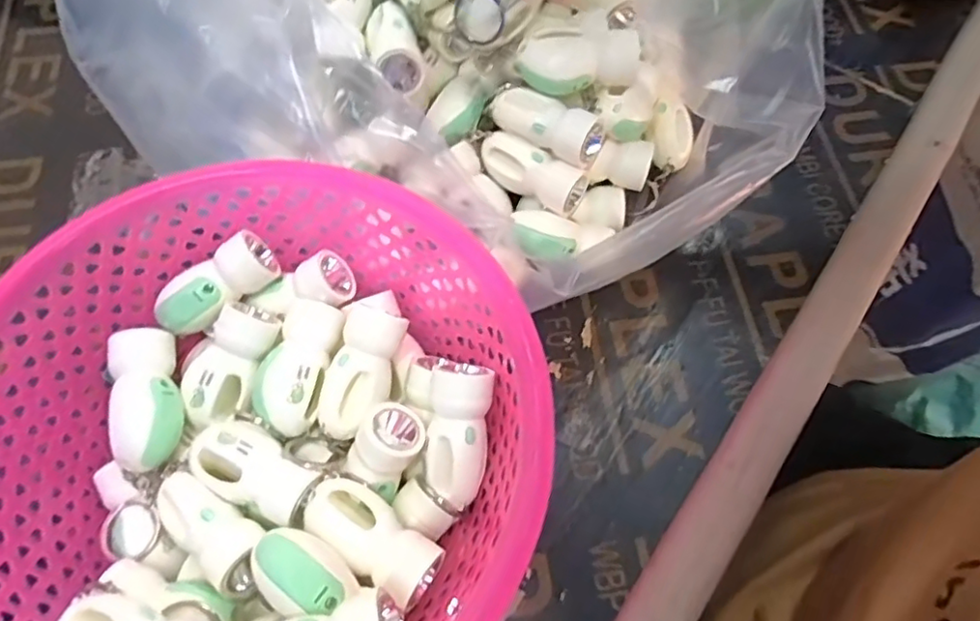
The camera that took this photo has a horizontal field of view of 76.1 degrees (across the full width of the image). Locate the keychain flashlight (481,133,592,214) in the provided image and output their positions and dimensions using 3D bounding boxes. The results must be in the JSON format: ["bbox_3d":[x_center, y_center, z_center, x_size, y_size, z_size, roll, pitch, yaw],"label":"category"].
[{"bbox_3d":[0.024,-0.082,0.372,0.067,0.026,0.022,29,68,12],"label":"keychain flashlight"}]

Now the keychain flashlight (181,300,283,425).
[{"bbox_3d":[-0.130,0.024,0.312,0.031,0.023,0.062,19,66,7],"label":"keychain flashlight"}]

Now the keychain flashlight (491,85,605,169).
[{"bbox_3d":[0.032,-0.107,0.362,0.066,0.022,0.024,26,67,10],"label":"keychain flashlight"}]

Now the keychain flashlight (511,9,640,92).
[{"bbox_3d":[0.049,-0.141,0.351,0.065,0.030,0.030,-9,66,-5],"label":"keychain flashlight"}]

